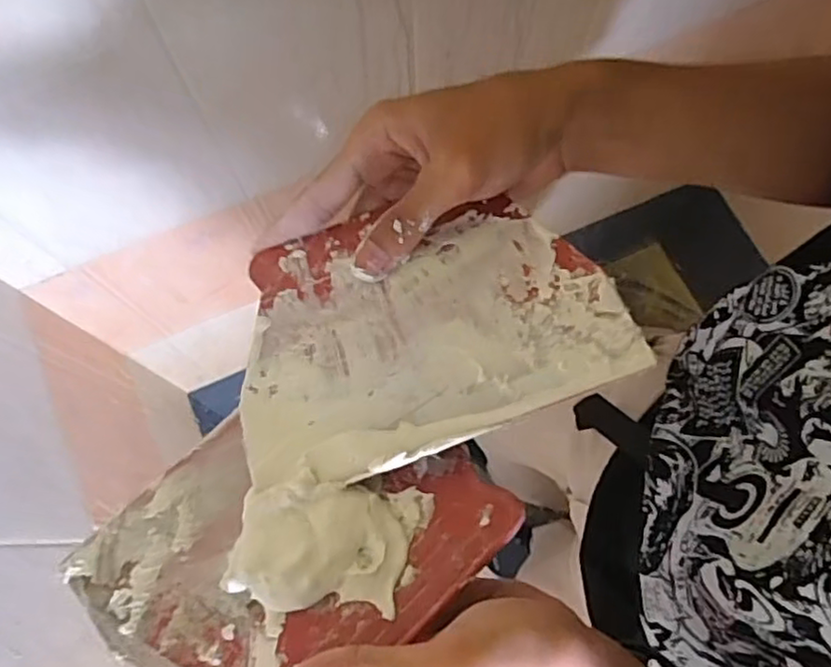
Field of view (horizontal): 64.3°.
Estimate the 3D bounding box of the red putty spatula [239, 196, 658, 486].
[{"bbox_3d":[-0.001,-0.009,0.303,0.169,0.004,0.128,-21,59,3],"label":"red putty spatula"}]

